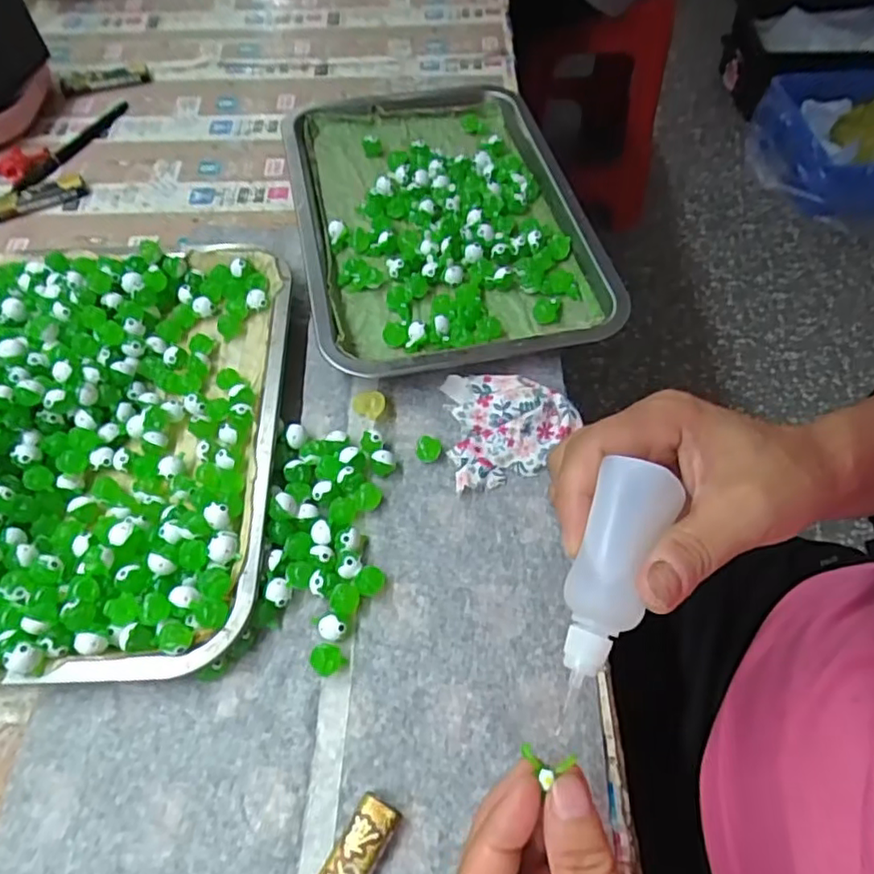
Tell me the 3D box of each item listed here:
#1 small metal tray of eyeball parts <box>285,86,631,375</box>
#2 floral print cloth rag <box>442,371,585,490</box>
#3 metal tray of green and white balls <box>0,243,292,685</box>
[{"bbox_3d":[-0.001,-0.165,0.469,0.197,0.031,0.276,-10,60,-7],"label":"small metal tray of eyeball parts"},{"bbox_3d":[0.047,-0.007,0.393,0.078,0.017,0.076,-3,60,-2],"label":"floral print cloth rag"},{"bbox_3d":[-0.213,-0.008,0.374,0.231,0.044,0.288,-1,60,-1],"label":"metal tray of green and white balls"}]

